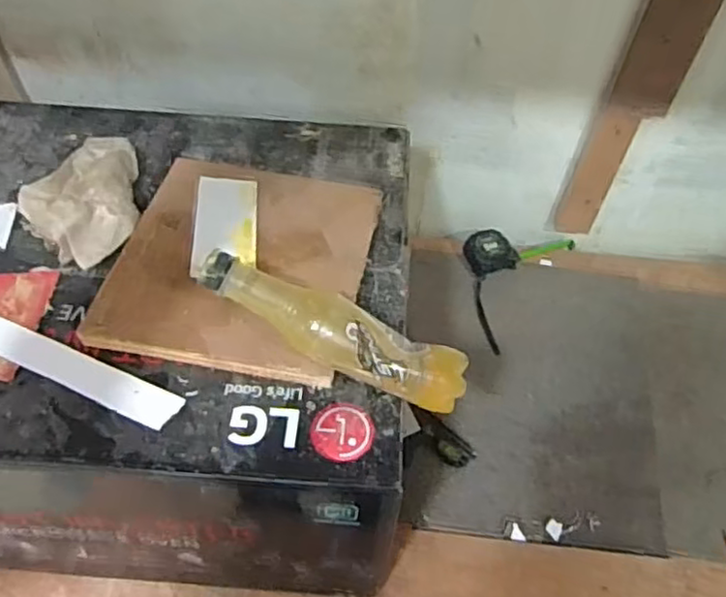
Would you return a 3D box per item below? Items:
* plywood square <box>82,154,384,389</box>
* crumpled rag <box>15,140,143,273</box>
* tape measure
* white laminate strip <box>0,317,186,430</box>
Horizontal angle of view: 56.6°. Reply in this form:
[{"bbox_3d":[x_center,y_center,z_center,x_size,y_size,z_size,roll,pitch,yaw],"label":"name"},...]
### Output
[{"bbox_3d":[-0.106,-0.040,0.608,0.211,0.015,0.233,8,51,7],"label":"plywood square"},{"bbox_3d":[-0.270,-0.104,0.641,0.102,0.051,0.161,-9,57,-8],"label":"crumpled rag"},{"bbox_3d":[0.202,-0.040,0.997,0.130,0.039,0.244,33,61,18],"label":"tape measure"},{"bbox_3d":[-0.288,0.037,0.558,0.304,0.006,0.033,21,51,13],"label":"white laminate strip"}]

